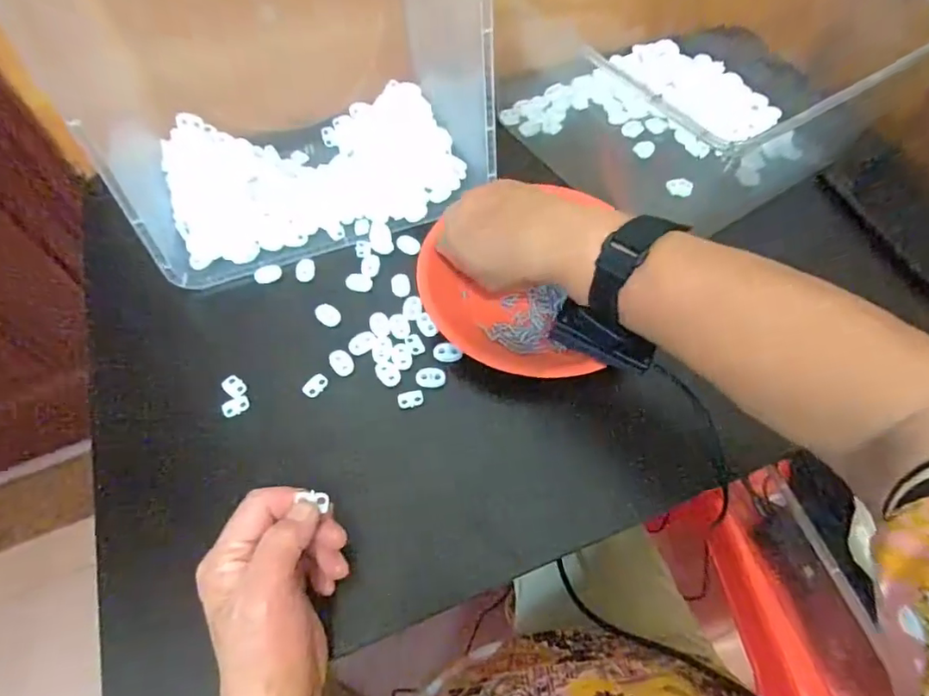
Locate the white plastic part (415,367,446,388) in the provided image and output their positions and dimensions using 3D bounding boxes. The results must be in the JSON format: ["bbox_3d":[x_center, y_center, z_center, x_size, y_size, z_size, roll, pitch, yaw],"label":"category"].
[{"bbox_3d":[-0.026,0.022,0.403,0.022,0.004,0.016,-6,60,-4],"label":"white plastic part"}]

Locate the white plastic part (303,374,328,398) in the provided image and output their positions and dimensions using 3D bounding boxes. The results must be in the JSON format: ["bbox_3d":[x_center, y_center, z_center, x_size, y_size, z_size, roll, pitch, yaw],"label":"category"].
[{"bbox_3d":[-0.114,0.029,0.402,0.013,0.004,0.019,28,63,15],"label":"white plastic part"}]

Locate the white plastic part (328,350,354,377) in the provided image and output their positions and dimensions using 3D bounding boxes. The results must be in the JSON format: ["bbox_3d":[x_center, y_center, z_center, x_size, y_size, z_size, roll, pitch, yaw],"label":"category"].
[{"bbox_3d":[-0.097,0.011,0.410,0.016,0.004,0.023,-30,64,-17],"label":"white plastic part"}]

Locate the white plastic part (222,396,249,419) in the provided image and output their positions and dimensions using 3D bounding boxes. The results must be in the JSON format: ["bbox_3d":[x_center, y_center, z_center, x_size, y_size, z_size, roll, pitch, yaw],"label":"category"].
[{"bbox_3d":[-0.172,0.044,0.393,0.019,0.004,0.014,-27,63,-16],"label":"white plastic part"}]

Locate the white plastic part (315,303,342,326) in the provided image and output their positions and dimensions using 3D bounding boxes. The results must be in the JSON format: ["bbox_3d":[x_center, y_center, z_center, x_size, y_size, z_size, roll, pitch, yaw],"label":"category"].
[{"bbox_3d":[-0.113,-0.028,0.433,0.024,0.004,0.017,36,65,19],"label":"white plastic part"}]

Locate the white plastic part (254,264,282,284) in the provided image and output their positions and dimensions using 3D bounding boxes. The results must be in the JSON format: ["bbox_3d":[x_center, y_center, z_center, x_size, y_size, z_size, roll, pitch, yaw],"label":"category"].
[{"bbox_3d":[-0.170,-0.064,0.454,0.022,0.004,0.016,-24,62,-14],"label":"white plastic part"}]

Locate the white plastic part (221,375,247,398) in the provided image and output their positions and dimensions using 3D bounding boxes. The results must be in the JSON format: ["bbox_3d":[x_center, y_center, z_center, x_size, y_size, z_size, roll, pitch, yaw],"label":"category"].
[{"bbox_3d":[-0.176,0.029,0.400,0.018,0.004,0.014,39,66,20],"label":"white plastic part"}]

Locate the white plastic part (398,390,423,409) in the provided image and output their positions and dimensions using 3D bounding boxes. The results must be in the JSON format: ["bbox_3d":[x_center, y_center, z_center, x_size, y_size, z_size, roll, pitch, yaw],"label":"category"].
[{"bbox_3d":[-0.041,0.039,0.398,0.019,0.004,0.013,-6,60,-4],"label":"white plastic part"}]

